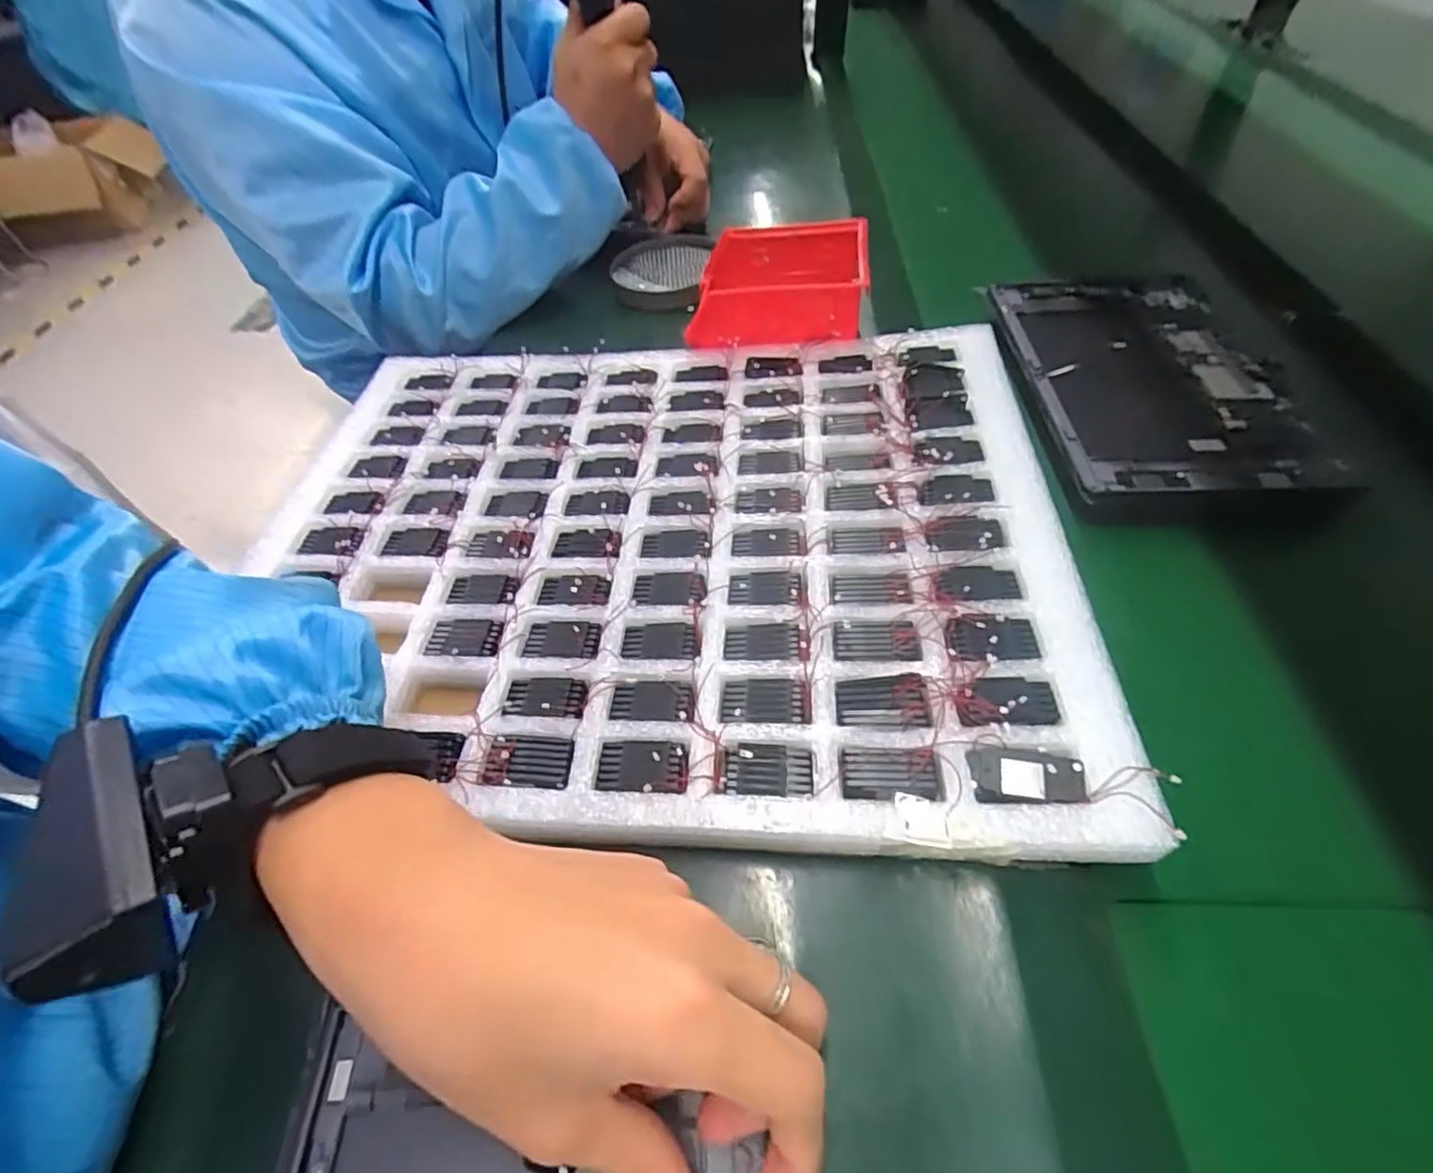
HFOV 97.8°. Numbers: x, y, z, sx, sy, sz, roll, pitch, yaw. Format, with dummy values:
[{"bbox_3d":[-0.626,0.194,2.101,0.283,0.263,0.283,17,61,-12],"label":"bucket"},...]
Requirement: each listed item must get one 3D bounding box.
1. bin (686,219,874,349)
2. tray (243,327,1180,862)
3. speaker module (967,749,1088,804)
[{"bbox_3d":[0.047,-0.242,0.496,0.137,0.042,0.125,5,52,13],"label":"bin"},{"bbox_3d":[-0.050,-0.044,0.376,0.465,0.018,0.364,1,49,6],"label":"tray"},{"bbox_3d":[0.129,0.081,0.261,0.043,0.009,0.020,8,53,9],"label":"speaker module"}]

